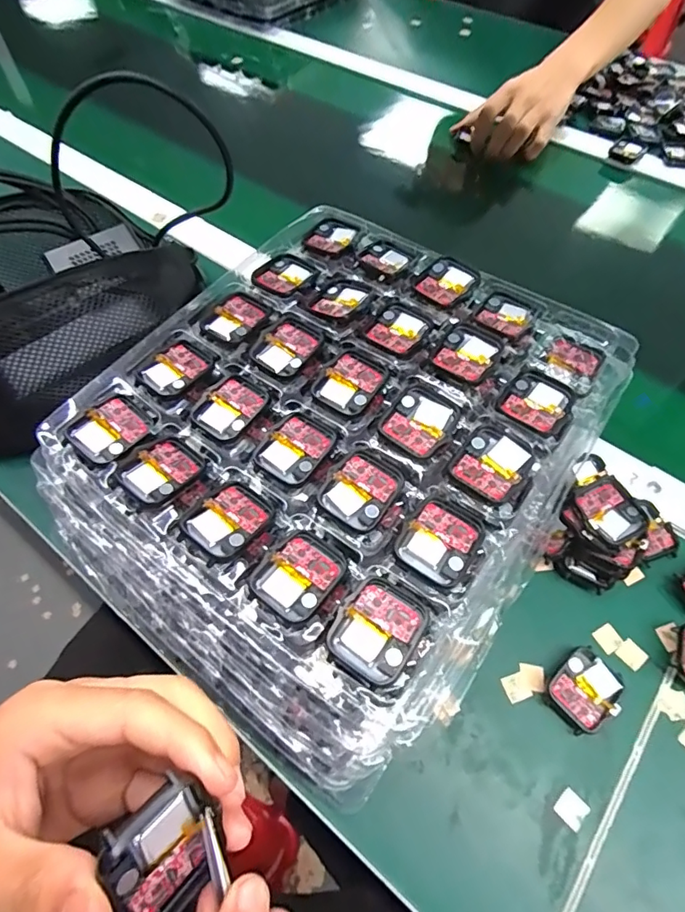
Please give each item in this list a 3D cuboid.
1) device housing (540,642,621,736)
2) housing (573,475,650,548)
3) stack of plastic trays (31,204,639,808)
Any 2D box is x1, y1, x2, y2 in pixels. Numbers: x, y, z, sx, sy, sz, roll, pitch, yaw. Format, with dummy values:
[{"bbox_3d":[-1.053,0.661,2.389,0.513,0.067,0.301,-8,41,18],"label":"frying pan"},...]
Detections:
[{"bbox_3d":[0.153,0.148,0.306,0.046,0.011,0.039,-35,65,-18],"label":"device housing"},{"bbox_3d":[0.182,0.039,0.333,0.039,0.015,0.045,-26,63,-14],"label":"housing"},{"bbox_3d":[0.001,-0.009,0.326,0.274,0.087,0.324,34,65,18],"label":"stack of plastic trays"}]

